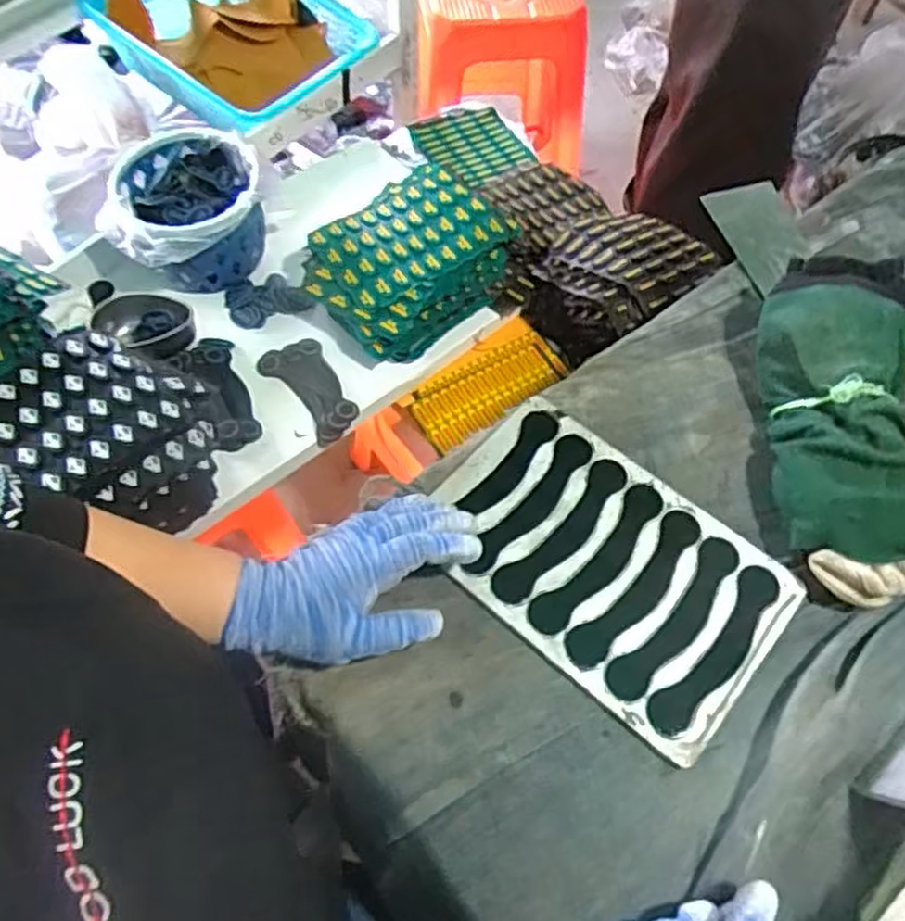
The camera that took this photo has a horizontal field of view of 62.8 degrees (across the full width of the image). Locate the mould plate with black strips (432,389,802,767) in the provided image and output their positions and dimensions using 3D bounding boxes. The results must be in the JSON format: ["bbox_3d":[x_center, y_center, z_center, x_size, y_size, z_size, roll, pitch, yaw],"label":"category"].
[{"bbox_3d":[0.109,0.072,0.538,0.247,0.006,0.162,39,66,18],"label":"mould plate with black strips"}]

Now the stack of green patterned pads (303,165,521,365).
[{"bbox_3d":[-0.049,-0.247,0.895,0.241,0.079,0.185,-38,68,-21],"label":"stack of green patterned pads"}]

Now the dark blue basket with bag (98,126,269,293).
[{"bbox_3d":[-0.320,-0.295,0.903,0.183,0.117,0.185,-11,61,-8],"label":"dark blue basket with bag"}]

